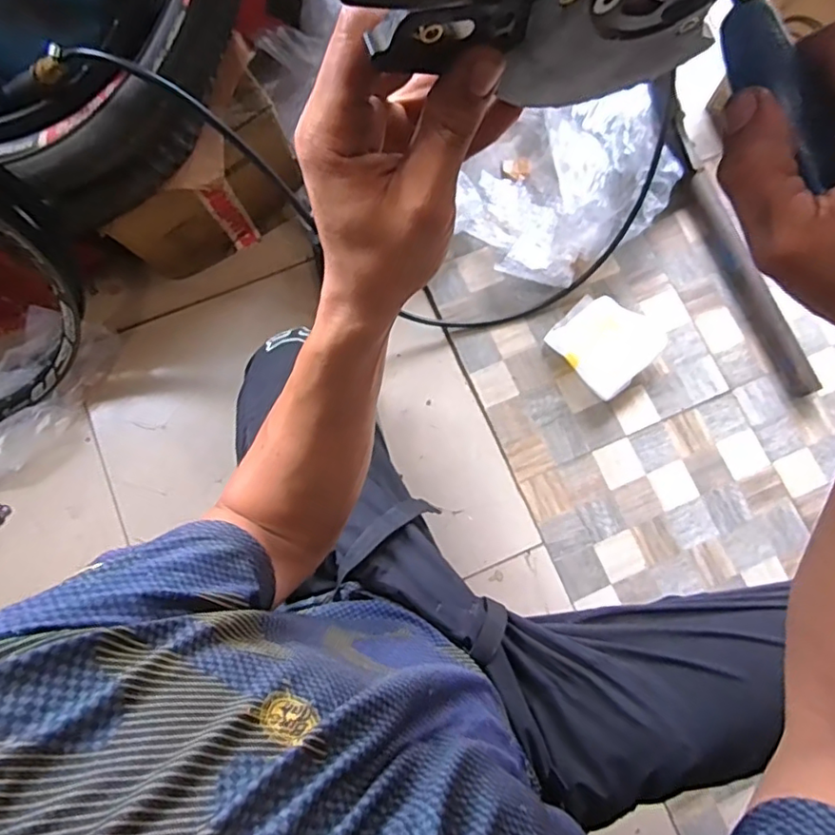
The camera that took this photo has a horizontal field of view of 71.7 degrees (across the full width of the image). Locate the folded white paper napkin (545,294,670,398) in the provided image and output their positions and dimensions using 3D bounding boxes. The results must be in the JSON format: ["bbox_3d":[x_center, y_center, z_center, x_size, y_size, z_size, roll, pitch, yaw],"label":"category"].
[{"bbox_3d":[0.312,-0.127,0.961,0.160,0.050,0.154,-43,82,-8],"label":"folded white paper napkin"}]

